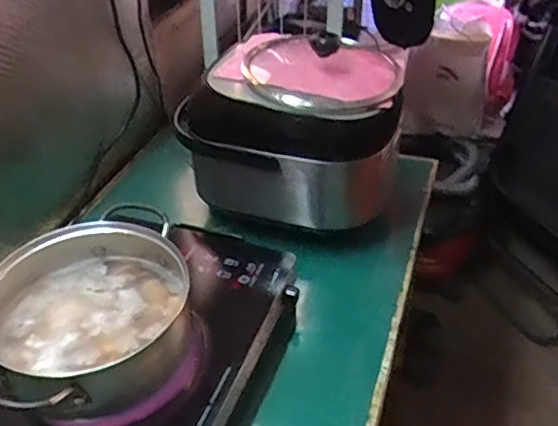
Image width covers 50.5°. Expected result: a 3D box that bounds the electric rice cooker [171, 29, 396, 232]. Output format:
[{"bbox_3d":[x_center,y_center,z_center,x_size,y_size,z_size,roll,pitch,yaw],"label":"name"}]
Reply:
[{"bbox_3d":[0.030,-0.137,0.964,0.320,0.234,0.243,15,39,18],"label":"electric rice cooker"}]

